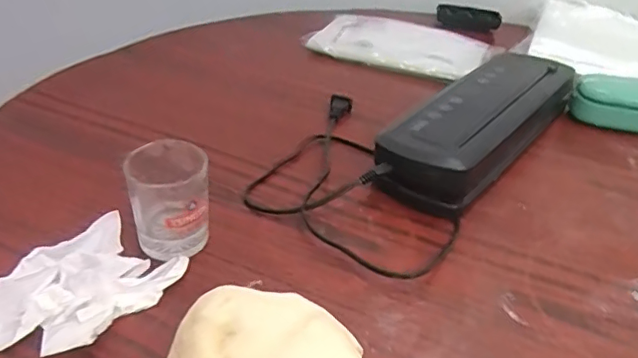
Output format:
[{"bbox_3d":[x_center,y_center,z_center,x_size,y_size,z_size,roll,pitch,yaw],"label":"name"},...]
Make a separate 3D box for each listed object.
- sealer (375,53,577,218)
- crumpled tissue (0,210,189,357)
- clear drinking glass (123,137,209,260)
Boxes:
[{"bbox_3d":[0.186,-0.066,0.635,0.115,0.061,0.351,28,42,27],"label":"sealer"},{"bbox_3d":[-0.187,0.084,0.433,0.103,0.028,0.130,24,41,23],"label":"crumpled tissue"},{"bbox_3d":[-0.126,0.017,0.469,0.060,0.097,0.057,-6,38,-14],"label":"clear drinking glass"}]

